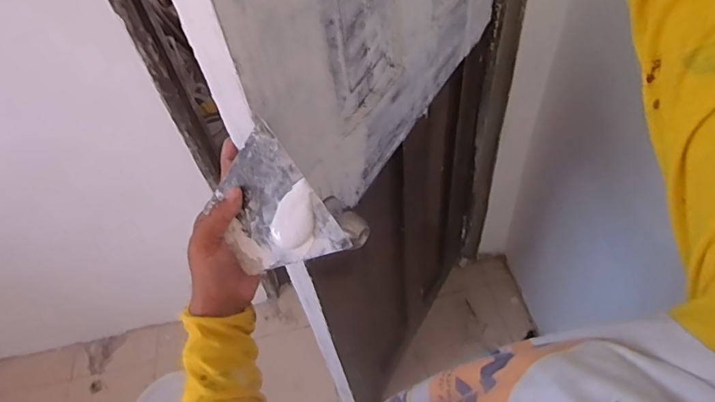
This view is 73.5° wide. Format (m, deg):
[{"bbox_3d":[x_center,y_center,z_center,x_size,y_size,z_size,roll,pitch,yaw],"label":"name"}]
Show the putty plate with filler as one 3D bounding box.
[{"bbox_3d":[-0.085,0.009,0.461,0.094,0.005,0.134,-36,88,7],"label":"putty plate with filler"}]

